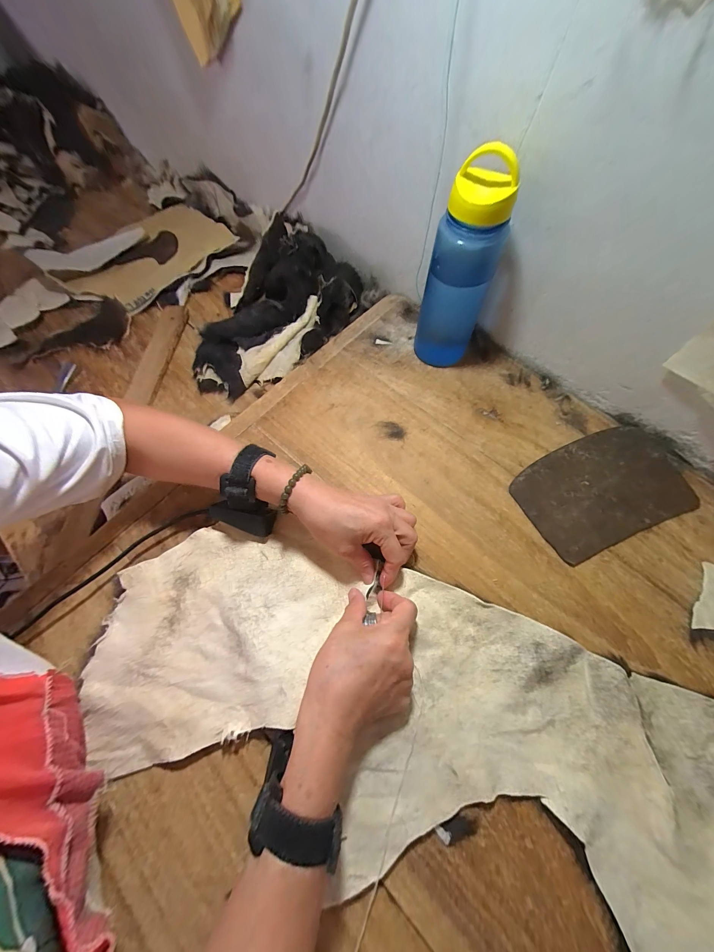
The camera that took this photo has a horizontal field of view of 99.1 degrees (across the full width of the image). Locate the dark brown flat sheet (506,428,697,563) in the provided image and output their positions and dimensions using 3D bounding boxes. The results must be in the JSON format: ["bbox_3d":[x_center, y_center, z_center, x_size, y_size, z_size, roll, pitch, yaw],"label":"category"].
[{"bbox_3d":[0.311,0.015,0.388,0.208,0.007,0.128,-21,67,-7],"label":"dark brown flat sheet"}]

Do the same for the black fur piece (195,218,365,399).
[{"bbox_3d":[-0.129,-0.301,0.538,0.211,0.096,0.367,23,69,12],"label":"black fur piece"}]

